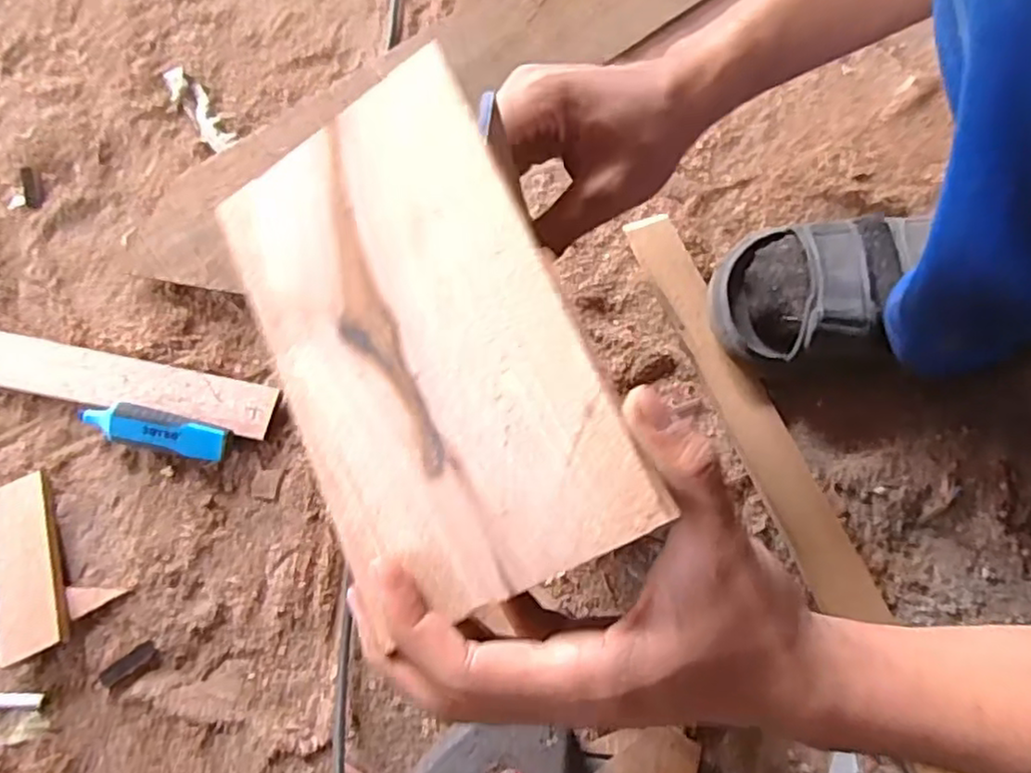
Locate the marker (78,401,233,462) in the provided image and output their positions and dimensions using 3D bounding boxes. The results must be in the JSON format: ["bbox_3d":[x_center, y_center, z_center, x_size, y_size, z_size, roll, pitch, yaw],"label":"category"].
[{"bbox_3d":[-0.241,0.028,0.452,0.095,0.024,0.025,9,71,5],"label":"marker"}]

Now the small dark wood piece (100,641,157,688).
[{"bbox_3d":[-0.235,0.169,0.411,0.038,0.004,0.012,-33,72,-10],"label":"small dark wood piece"}]

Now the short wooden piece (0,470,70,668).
[{"bbox_3d":[-0.306,0.111,0.423,0.039,0.011,0.113,-23,67,-7],"label":"short wooden piece"}]

